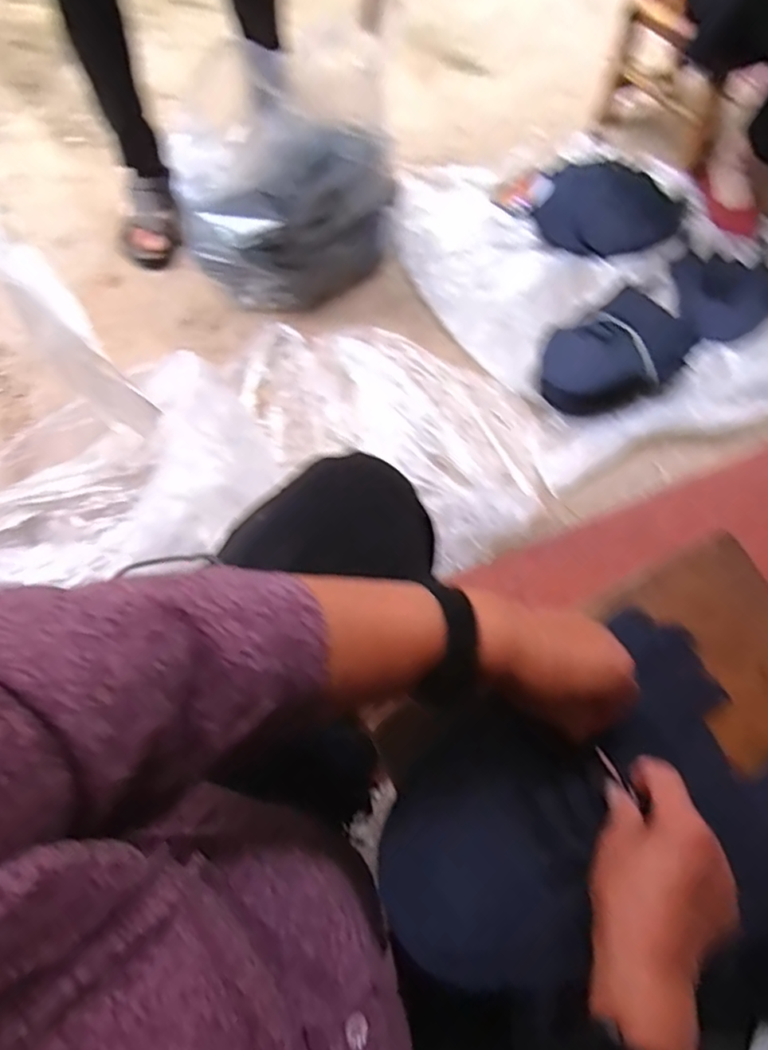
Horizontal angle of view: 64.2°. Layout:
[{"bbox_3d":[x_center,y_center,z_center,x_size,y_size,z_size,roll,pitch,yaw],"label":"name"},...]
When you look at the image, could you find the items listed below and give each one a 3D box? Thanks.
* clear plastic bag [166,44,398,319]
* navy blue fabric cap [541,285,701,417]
[{"bbox_3d":[-0.197,-0.615,1.085,0.344,0.336,0.341,33,69,12],"label":"clear plastic bag"},{"bbox_3d":[0.402,-0.295,1.077,0.261,0.103,0.195,-36,72,-16],"label":"navy blue fabric cap"}]

